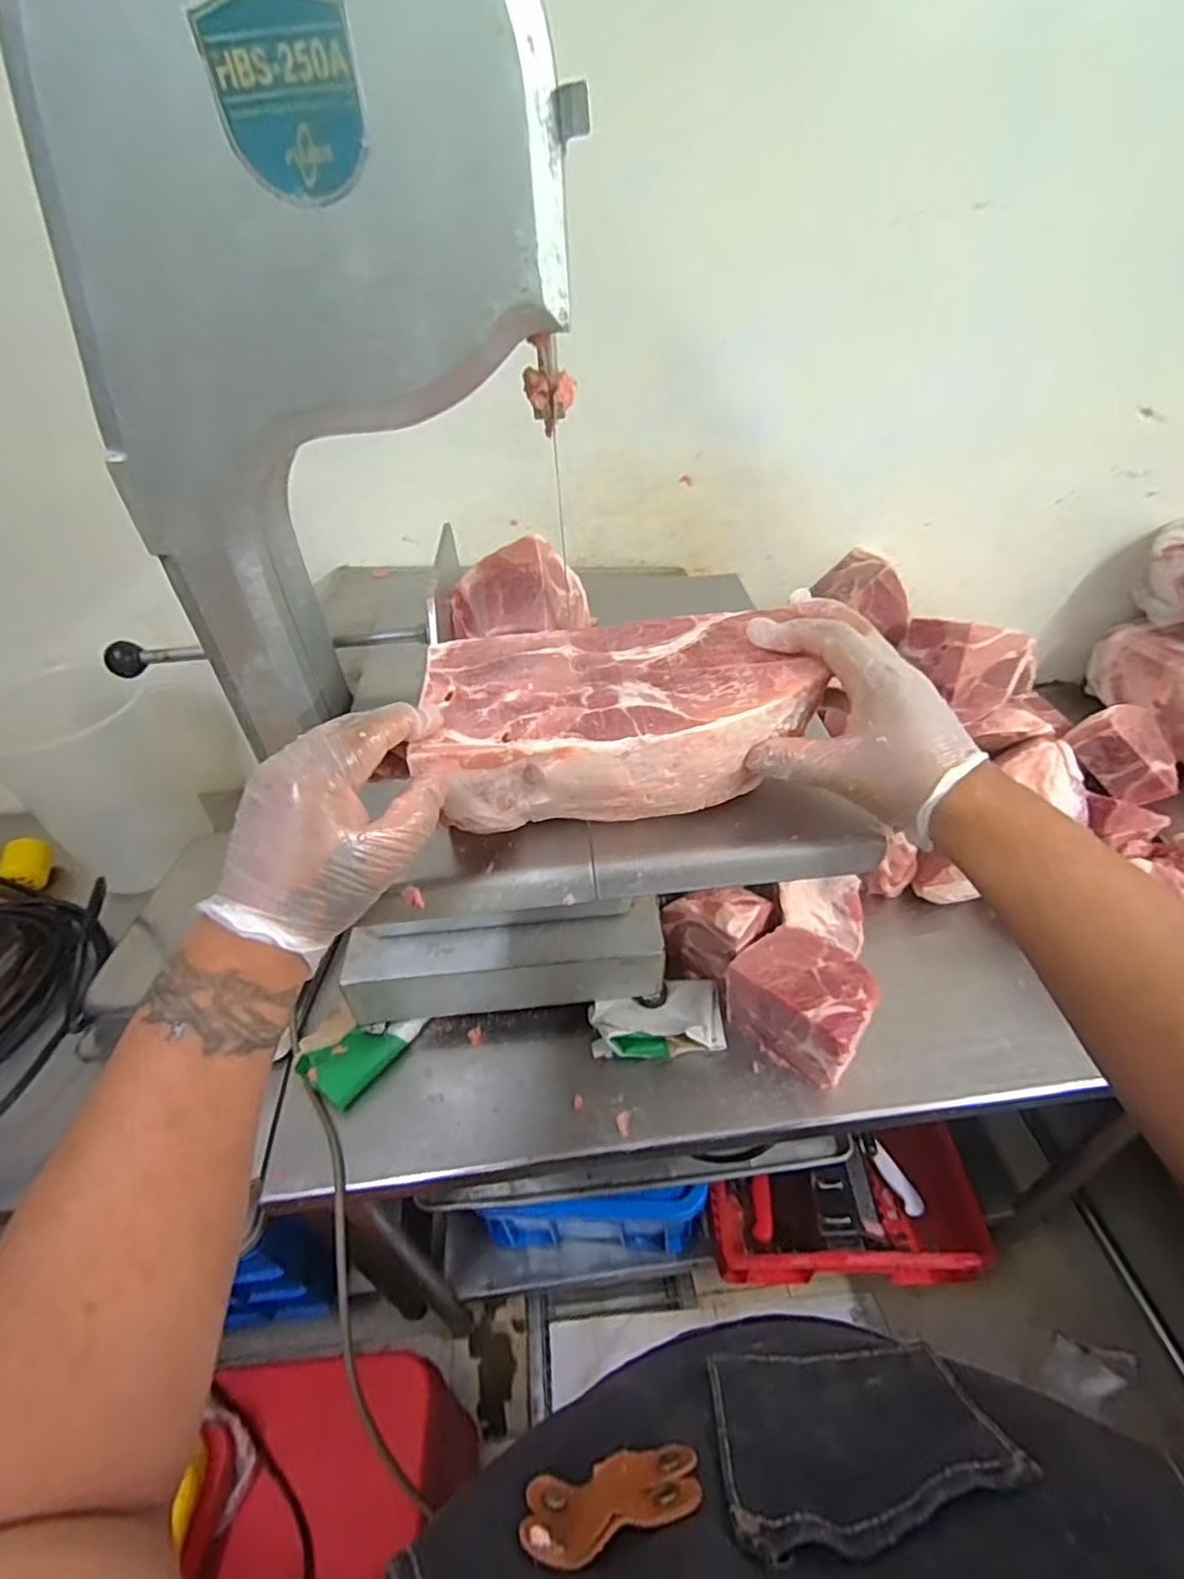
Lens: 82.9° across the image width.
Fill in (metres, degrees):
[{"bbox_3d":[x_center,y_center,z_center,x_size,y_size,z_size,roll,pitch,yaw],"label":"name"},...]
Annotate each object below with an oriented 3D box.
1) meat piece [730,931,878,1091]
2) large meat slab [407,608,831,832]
[{"bbox_3d":[0.221,0.217,0.696,0.132,0.099,0.096,32,51,34],"label":"meat piece"},{"bbox_3d":[0.016,-0.043,0.430,0.229,0.072,0.134,-6,41,-3],"label":"large meat slab"}]

